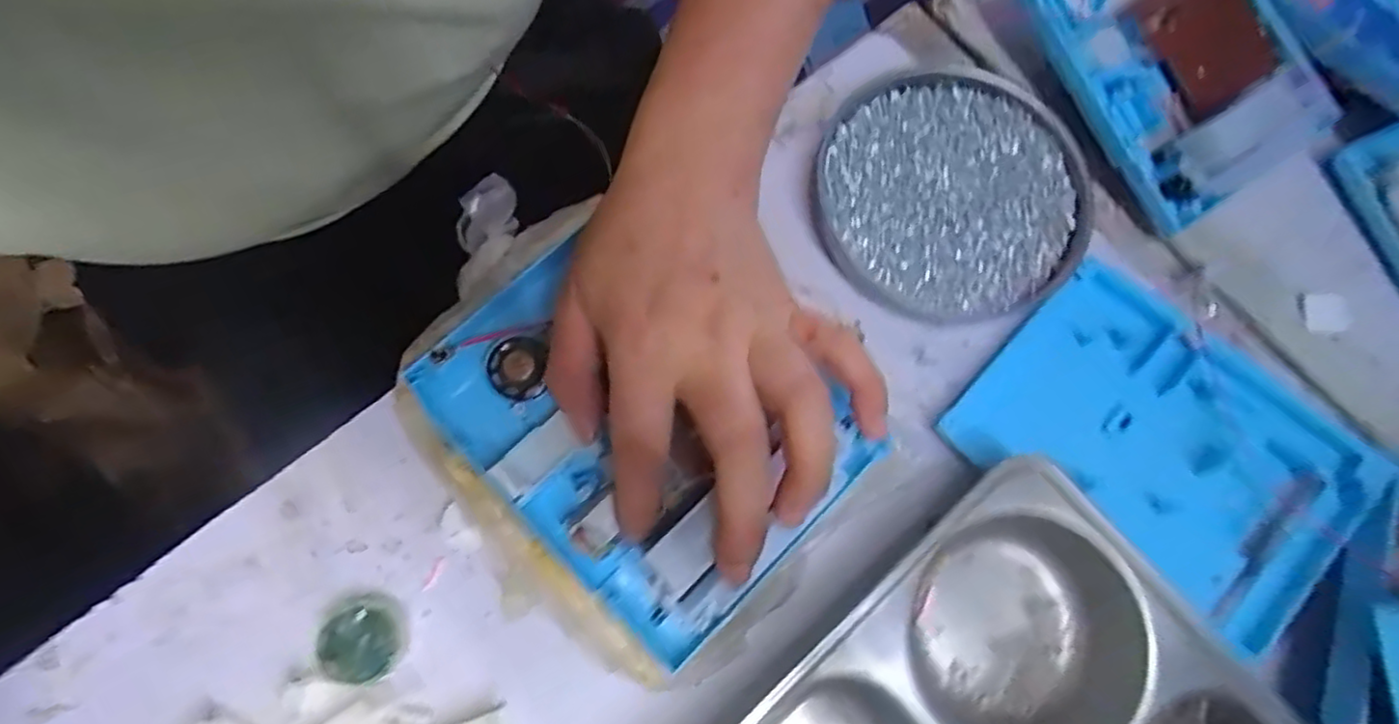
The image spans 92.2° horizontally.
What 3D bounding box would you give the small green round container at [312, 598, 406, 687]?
[{"bbox_3d":[-0.144,0.117,0.283,0.034,0.013,0.035,0,76,-2],"label":"small green round container"}]

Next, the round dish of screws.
[{"bbox_3d":[0.127,-0.086,0.351,0.131,0.025,0.131,0,76,-2],"label":"round dish of screws"}]

